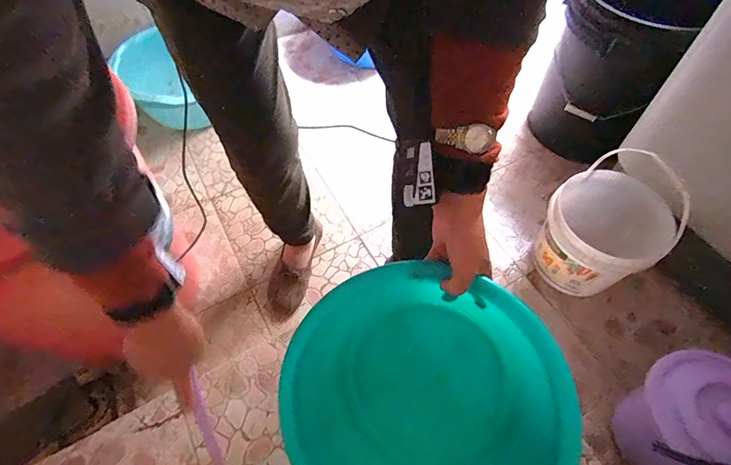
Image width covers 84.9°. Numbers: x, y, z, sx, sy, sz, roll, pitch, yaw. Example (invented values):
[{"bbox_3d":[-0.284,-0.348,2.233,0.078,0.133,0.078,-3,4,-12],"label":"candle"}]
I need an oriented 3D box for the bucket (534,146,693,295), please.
[{"bbox_3d":[0.522,-0.005,0.891,0.227,0.317,0.232,-1,58,2],"label":"bucket"}]

